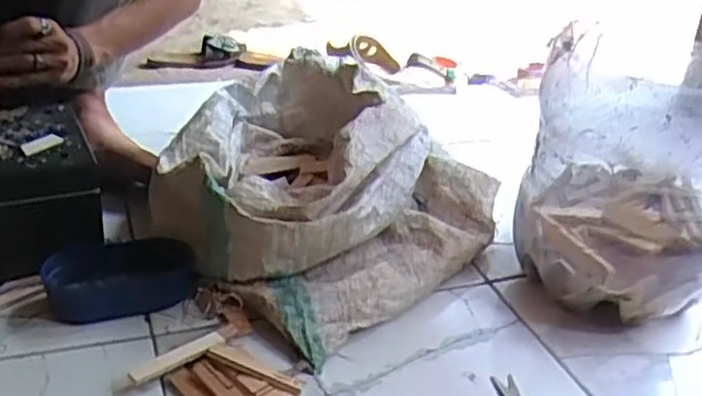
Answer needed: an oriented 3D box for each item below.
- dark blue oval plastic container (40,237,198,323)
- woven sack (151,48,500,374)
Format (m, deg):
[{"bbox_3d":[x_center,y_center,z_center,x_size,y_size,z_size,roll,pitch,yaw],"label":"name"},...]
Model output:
[{"bbox_3d":[-0.253,0.088,0.824,0.157,0.051,0.078,-5,29,-19],"label":"dark blue oval plastic container"},{"bbox_3d":[-0.056,-0.029,0.950,0.420,0.180,0.383,22,32,30],"label":"woven sack"}]

